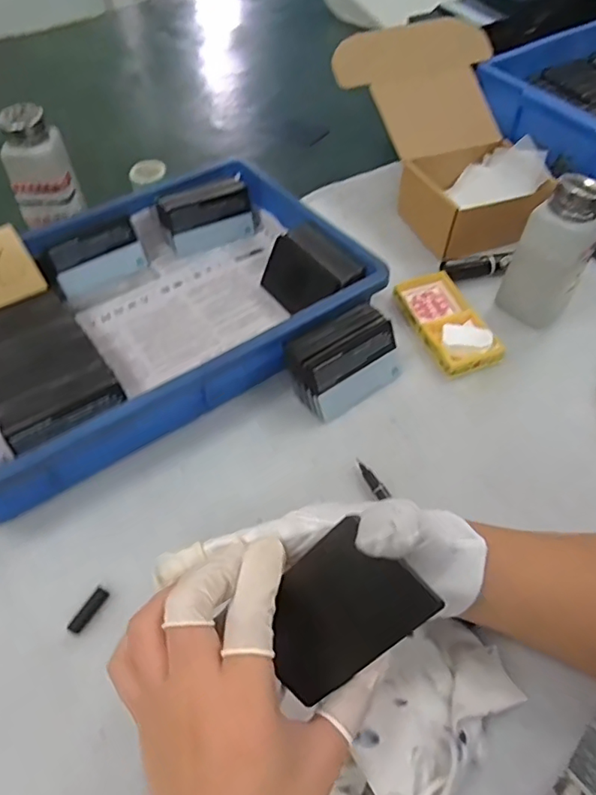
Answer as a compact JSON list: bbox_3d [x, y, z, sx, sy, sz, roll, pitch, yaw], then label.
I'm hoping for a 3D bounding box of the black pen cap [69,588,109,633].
[{"bbox_3d":[-0.131,0.134,0.343,0.007,0.006,0.030,25,56,18],"label":"black pen cap"}]

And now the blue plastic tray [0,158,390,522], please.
[{"bbox_3d":[-0.136,-0.074,0.467,0.362,0.059,0.231,-29,57,-21],"label":"blue plastic tray"}]

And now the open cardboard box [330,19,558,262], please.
[{"bbox_3d":[0.168,-0.271,0.581,0.174,0.136,0.231,-20,55,-15],"label":"open cardboard box"}]

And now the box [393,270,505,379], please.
[{"bbox_3d":[0.133,-0.073,0.493,0.058,0.018,0.115,-16,54,-13],"label":"box"}]

